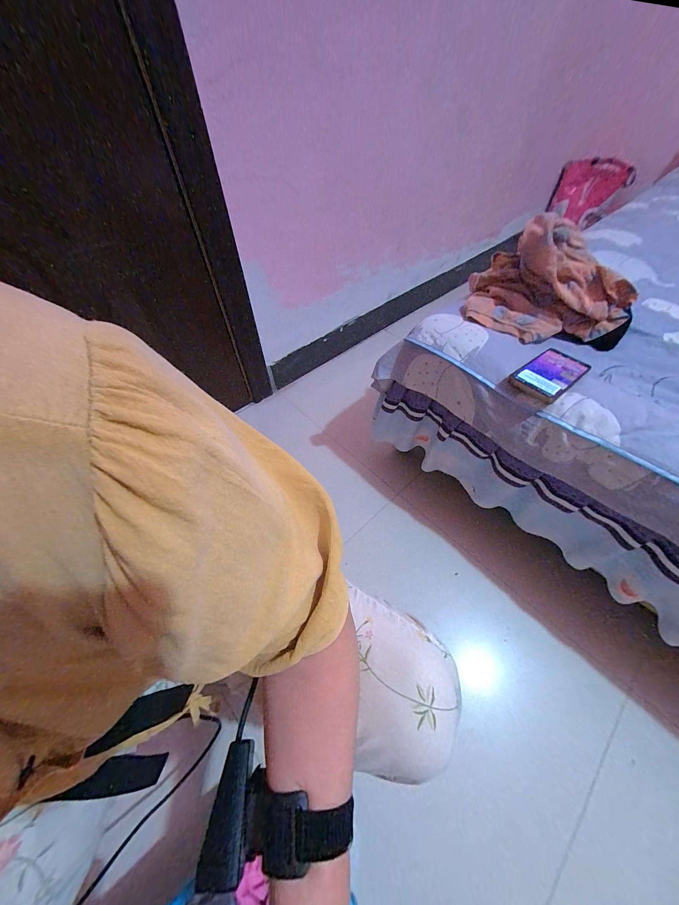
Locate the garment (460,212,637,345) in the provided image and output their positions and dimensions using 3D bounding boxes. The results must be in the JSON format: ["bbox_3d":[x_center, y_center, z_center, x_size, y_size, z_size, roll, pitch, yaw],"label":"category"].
[{"bbox_3d":[0.399,-0.320,0.556,0.276,0.152,0.166,8,55,5],"label":"garment"}]

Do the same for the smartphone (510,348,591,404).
[{"bbox_3d":[0.362,-0.136,0.498,0.154,0.011,0.075,-31,61,-27],"label":"smartphone"}]

